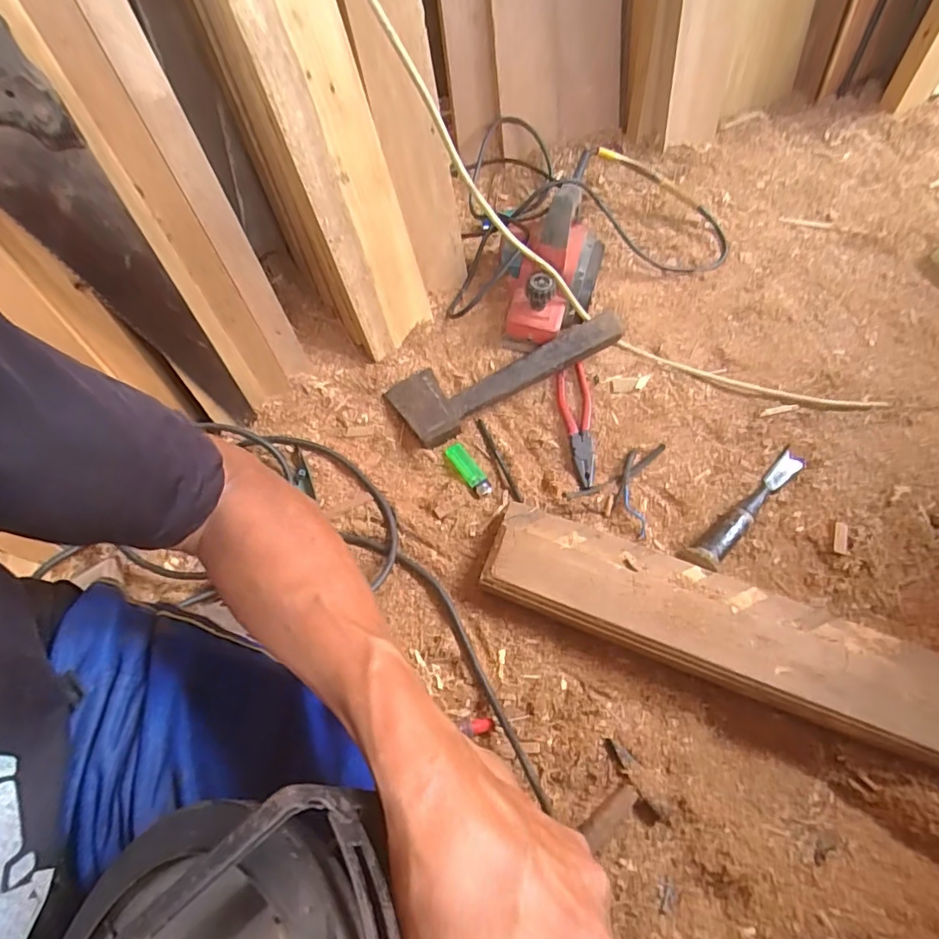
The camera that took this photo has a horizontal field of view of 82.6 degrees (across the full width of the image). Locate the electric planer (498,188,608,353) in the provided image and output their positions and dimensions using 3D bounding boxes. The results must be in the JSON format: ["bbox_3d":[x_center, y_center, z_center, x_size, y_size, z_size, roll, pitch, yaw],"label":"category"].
[{"bbox_3d":[0.120,-0.300,0.767,0.137,0.129,0.230,13,66,5],"label":"electric planer"}]

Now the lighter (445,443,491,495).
[{"bbox_3d":[0.000,-0.001,0.708,0.030,0.008,0.083,-30,70,-14],"label":"lighter"}]

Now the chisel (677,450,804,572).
[{"bbox_3d":[0.355,0.045,0.676,0.230,0.032,0.035,-40,72,-17],"label":"chisel"}]

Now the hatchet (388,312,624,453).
[{"bbox_3d":[0.051,-0.145,0.746,0.326,0.060,0.110,-26,69,-12],"label":"hatchet"}]

